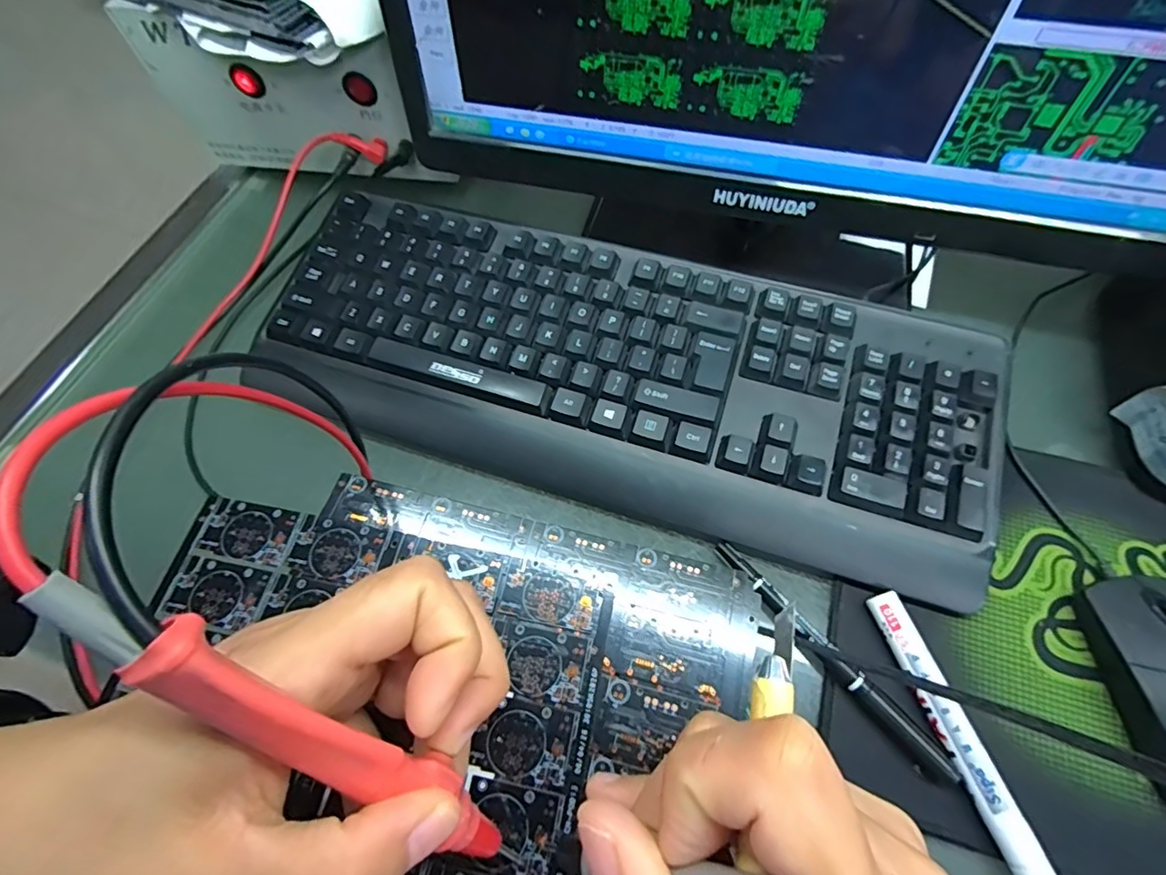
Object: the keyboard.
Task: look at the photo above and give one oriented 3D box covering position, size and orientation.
[{"bbox_3d":[0.019,-0.041,0.329,0.419,0.040,0.154,17,65,9],"label":"keyboard"}]

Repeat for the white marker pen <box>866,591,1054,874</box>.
[{"bbox_3d":[0.172,0.142,0.249,0.013,0.017,0.142,-17,65,-7],"label":"white marker pen"}]

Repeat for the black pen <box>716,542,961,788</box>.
[{"bbox_3d":[0.120,0.107,0.270,0.013,0.013,0.142,-38,69,-16],"label":"black pen"}]

